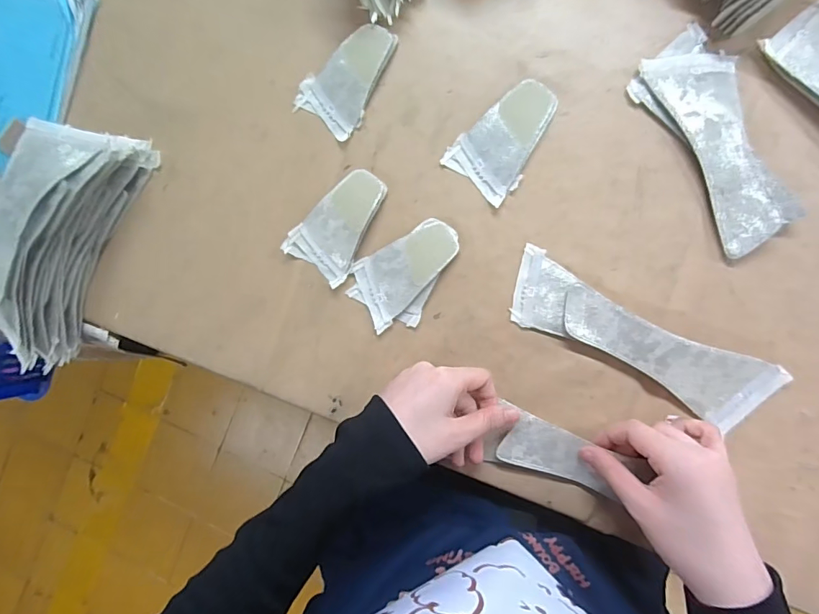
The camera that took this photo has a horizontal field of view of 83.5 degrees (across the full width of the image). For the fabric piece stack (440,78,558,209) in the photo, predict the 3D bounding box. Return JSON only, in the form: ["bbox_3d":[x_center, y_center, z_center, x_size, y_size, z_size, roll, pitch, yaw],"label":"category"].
[{"bbox_3d":[0.080,-0.140,0.379,0.062,0.011,0.095,41,94,8],"label":"fabric piece stack"}]

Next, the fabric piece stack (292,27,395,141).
[{"bbox_3d":[-0.053,-0.203,0.402,0.062,0.013,0.096,36,94,8],"label":"fabric piece stack"}]

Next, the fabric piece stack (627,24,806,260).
[{"bbox_3d":[0.240,-0.131,0.354,0.071,0.013,0.171,-29,84,7],"label":"fabric piece stack"}]

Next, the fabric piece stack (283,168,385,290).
[{"bbox_3d":[-0.059,-0.073,0.398,0.060,0.014,0.096,37,94,8],"label":"fabric piece stack"}]

